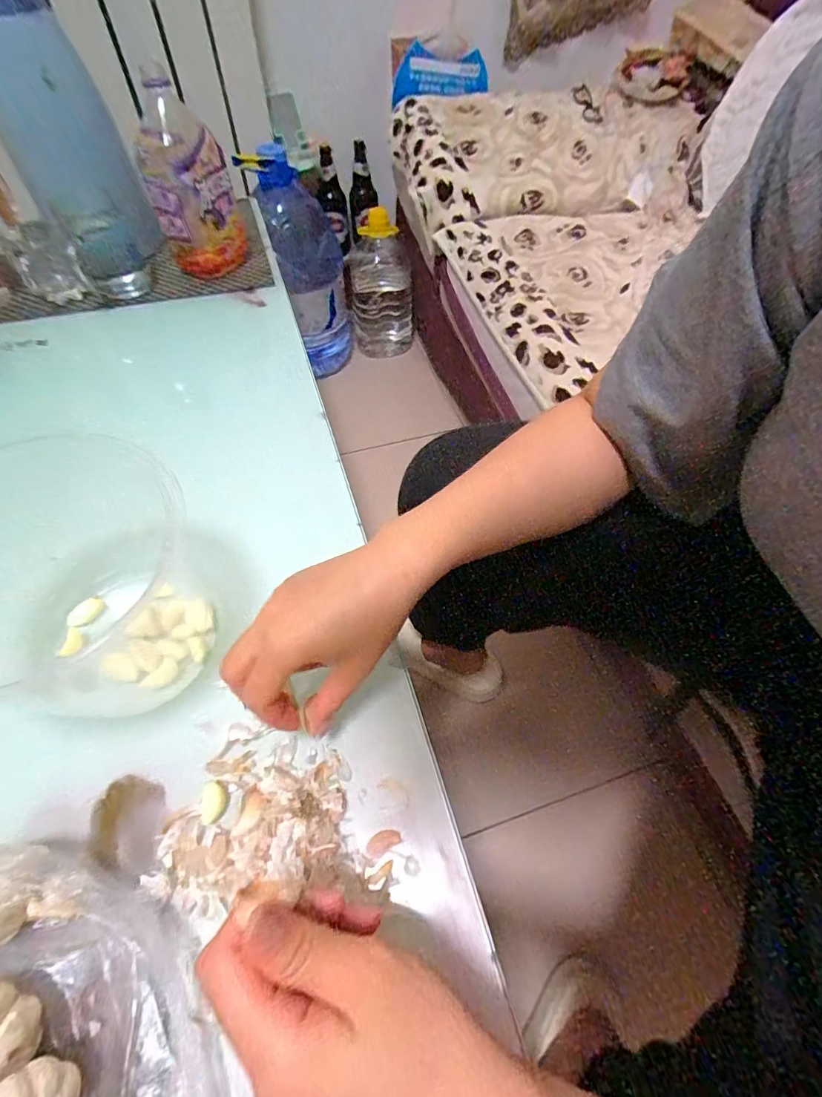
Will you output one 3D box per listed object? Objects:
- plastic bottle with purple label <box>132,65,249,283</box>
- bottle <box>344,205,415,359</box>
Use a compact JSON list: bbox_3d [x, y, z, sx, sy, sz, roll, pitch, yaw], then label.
[{"bbox_3d":[-0.281,-0.465,0.575,0.100,0.193,0.098,-19,58,-11],"label":"plastic bottle with purple label"},{"bbox_3d":[-0.086,-0.678,1.215,0.170,0.320,0.162,-10,57,-6],"label":"bottle"}]

